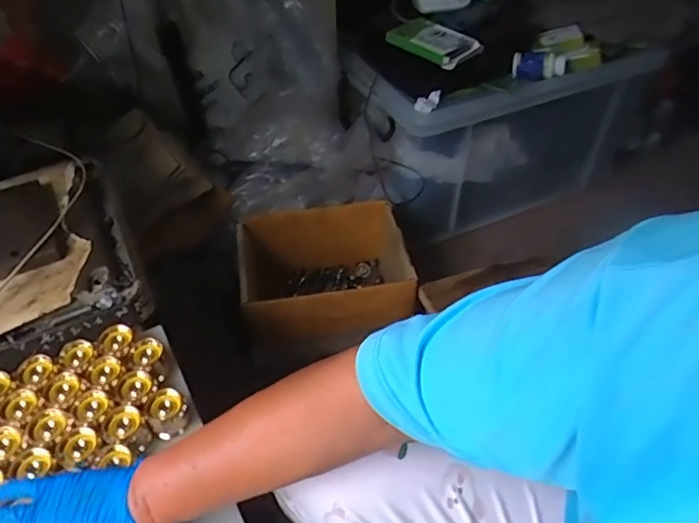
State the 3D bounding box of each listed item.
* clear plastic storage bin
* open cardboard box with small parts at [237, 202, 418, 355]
[{"bbox_3d":[0.331,-0.313,1.301,0.600,0.370,0.294,-12,48,-11],"label":"clear plastic storage bin"},{"bbox_3d":[-0.050,0.043,1.144,0.321,0.206,0.249,-5,47,-5],"label":"open cardboard box with small parts"}]

